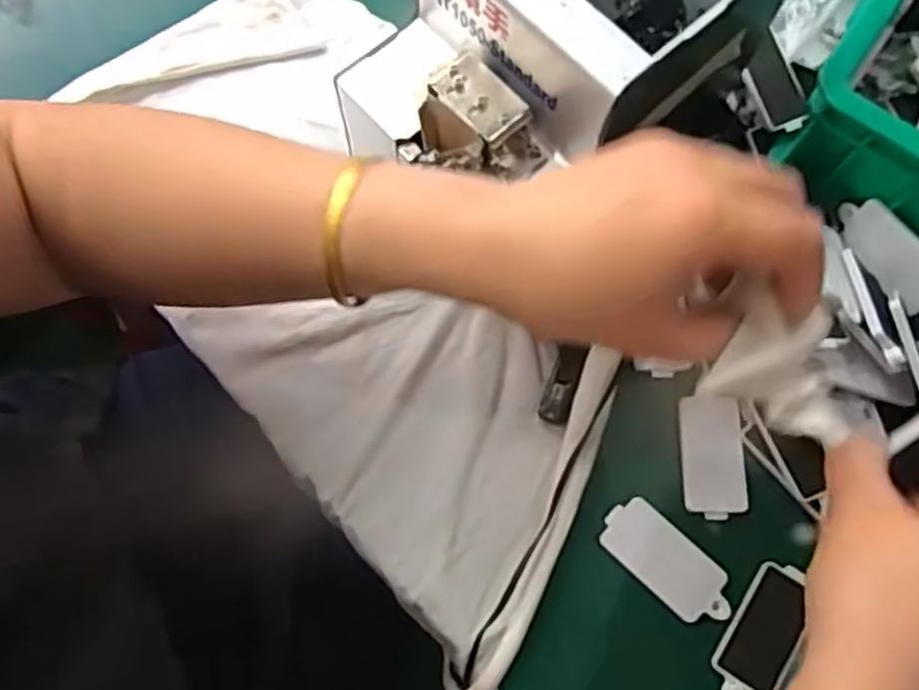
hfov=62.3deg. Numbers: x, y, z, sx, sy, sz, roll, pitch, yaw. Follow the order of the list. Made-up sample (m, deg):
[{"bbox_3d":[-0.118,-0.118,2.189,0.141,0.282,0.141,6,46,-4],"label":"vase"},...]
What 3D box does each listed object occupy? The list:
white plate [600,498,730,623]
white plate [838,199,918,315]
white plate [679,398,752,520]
[{"bbox_3d":[0.106,0.111,0.389,0.071,0.006,0.033,41,78,17],"label":"white plate"},{"bbox_3d":[0.230,-0.049,0.407,0.008,0.029,0.072,3,47,-30],"label":"white plate"},{"bbox_3d":[0.135,0.059,0.404,0.033,0.004,0.063,1,73,0],"label":"white plate"}]

